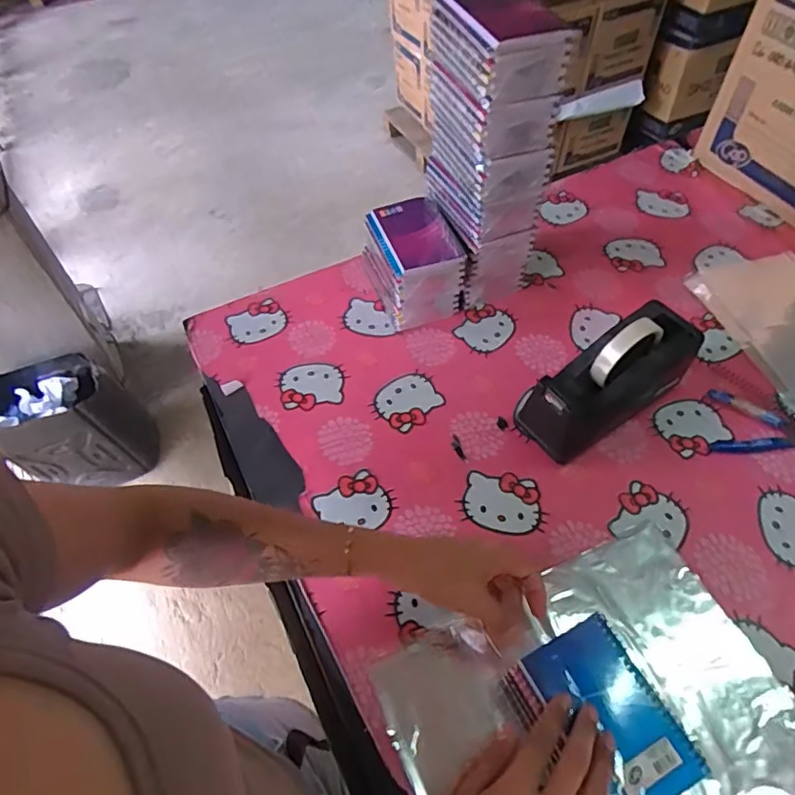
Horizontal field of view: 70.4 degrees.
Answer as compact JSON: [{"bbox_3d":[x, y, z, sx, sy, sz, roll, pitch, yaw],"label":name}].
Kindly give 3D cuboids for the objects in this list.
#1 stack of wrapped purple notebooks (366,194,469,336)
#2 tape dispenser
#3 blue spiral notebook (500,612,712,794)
[{"bbox_3d":[0.025,-0.177,0.752,0.104,0.114,0.134,-16,55,-10],"label":"stack of wrapped purple notebooks"},{"bbox_3d":[0.238,-0.023,0.631,0.211,0.121,0.078,-28,58,-17],"label":"tape dispenser"},{"bbox_3d":[0.157,0.253,0.440,0.104,0.014,0.129,-24,57,-15],"label":"blue spiral notebook"}]

